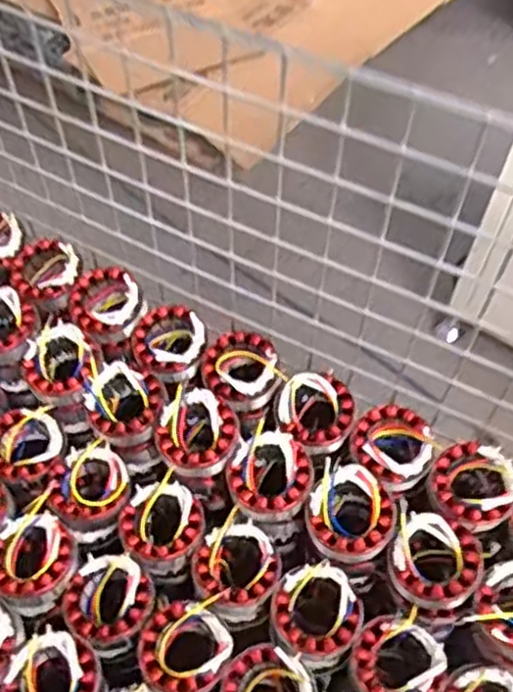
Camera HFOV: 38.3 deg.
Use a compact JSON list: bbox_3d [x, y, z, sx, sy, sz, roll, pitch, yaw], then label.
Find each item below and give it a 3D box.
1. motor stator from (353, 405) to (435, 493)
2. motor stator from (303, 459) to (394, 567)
[{"bbox_3d":[0.143,0.110,0.785,0.082,0.056,0.085,1,56,-2],"label":"motor stator"},{"bbox_3d":[0.092,0.168,0.734,0.084,0.052,0.081,1,56,-2],"label":"motor stator"}]

